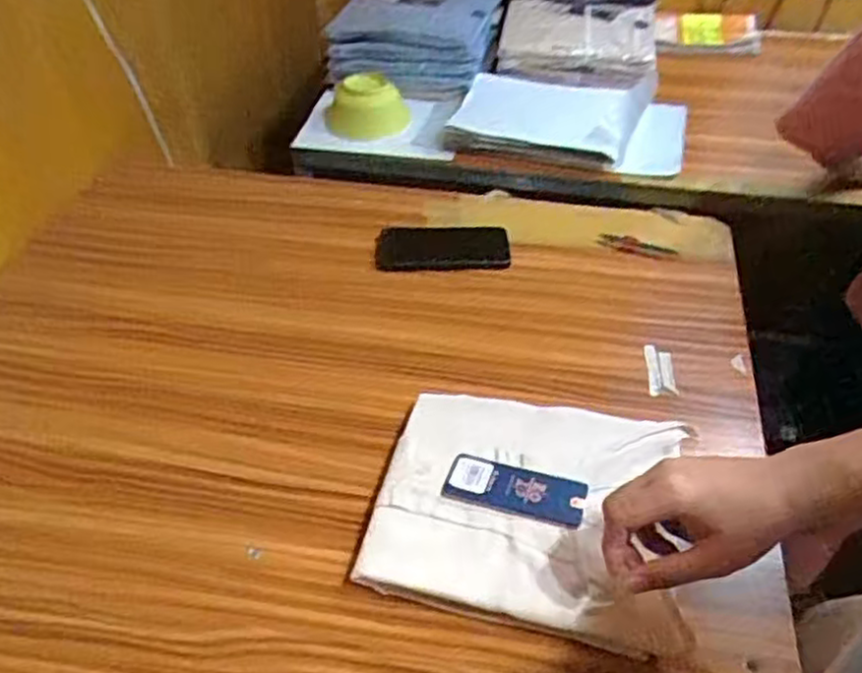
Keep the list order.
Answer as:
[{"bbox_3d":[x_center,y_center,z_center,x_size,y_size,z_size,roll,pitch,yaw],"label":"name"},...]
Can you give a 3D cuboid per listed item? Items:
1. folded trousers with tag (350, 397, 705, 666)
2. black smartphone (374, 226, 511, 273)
[{"bbox_3d":[0.086,0.141,0.649,0.254,0.031,0.214,10,44,11],"label":"folded trousers with tag"},{"bbox_3d":[0.015,-0.115,0.936,0.168,0.010,0.086,-3,44,-4],"label":"black smartphone"}]

